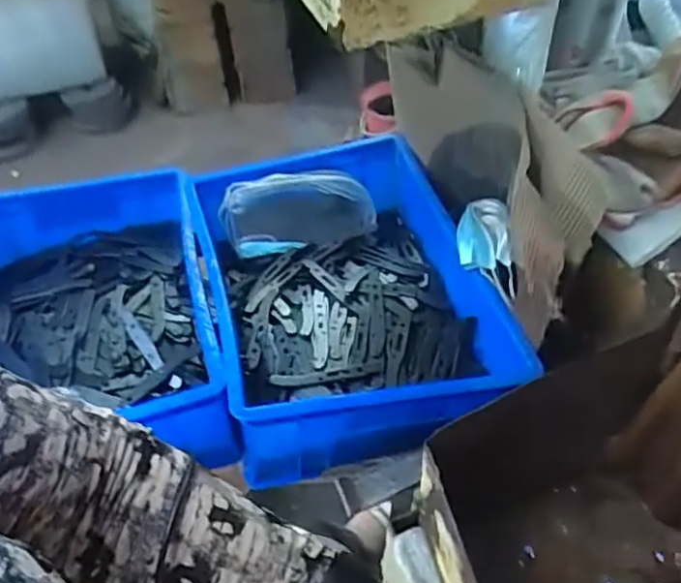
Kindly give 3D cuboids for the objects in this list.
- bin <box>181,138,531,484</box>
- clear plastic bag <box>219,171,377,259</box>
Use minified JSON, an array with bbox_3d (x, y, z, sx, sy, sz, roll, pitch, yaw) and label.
[{"bbox_3d":[-0.002,-0.010,0.730,0.289,0.124,0.407,-13,50,-9],"label":"bin"},{"bbox_3d":[-0.056,-0.104,0.806,0.194,0.098,0.024,-10,7,0],"label":"clear plastic bag"}]

